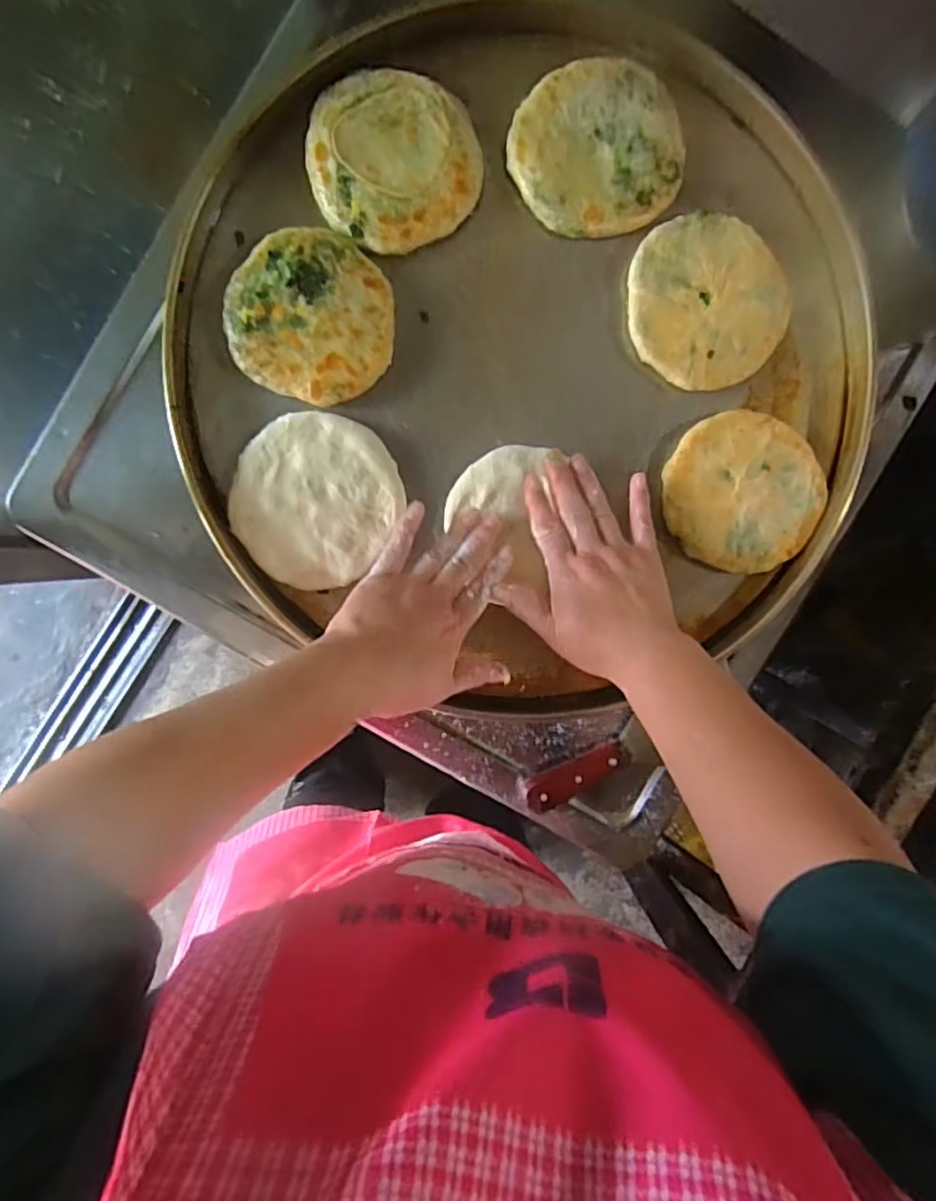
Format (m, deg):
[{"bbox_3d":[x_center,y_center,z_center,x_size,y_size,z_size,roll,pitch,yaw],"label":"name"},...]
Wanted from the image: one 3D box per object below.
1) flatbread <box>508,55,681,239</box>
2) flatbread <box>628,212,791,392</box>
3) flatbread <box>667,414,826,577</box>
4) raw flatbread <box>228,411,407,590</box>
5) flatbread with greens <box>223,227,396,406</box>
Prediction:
[{"bbox_3d":[0.095,-0.340,0.491,0.126,0.019,0.121,0,94,-4],"label":"flatbread"},{"bbox_3d":[0.185,-0.229,0.500,0.118,0.018,0.125,0,94,-4],"label":"flatbread"},{"bbox_3d":[0.217,-0.085,0.514,0.121,0.014,0.119,0,94,-4],"label":"flatbread"},{"bbox_3d":[-0.117,-0.077,0.492,0.116,0.009,0.126,0,94,-4],"label":"raw flatbread"},{"bbox_3d":[-0.115,-0.210,0.480,0.119,0.010,0.118,0,94,-4],"label":"flatbread with greens"}]

